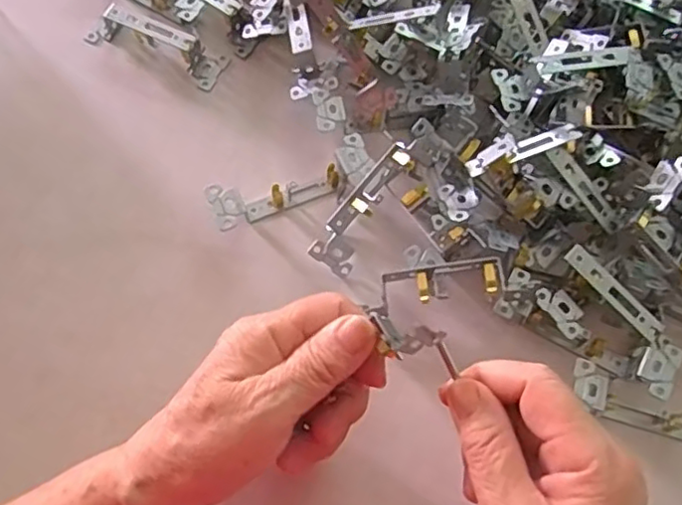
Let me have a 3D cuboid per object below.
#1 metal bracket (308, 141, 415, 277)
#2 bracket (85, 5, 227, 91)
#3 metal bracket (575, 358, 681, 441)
[{"bbox_3d":[0.014,-0.028,0.403,0.027,0.028,0.088,32,81,12],"label":"metal bracket"},{"bbox_3d":[-0.133,-0.151,0.456,0.102,0.025,0.028,25,68,9],"label":"bracket"},{"bbox_3d":[0.180,0.090,0.363,0.102,0.026,0.029,20,67,7],"label":"metal bracket"}]

